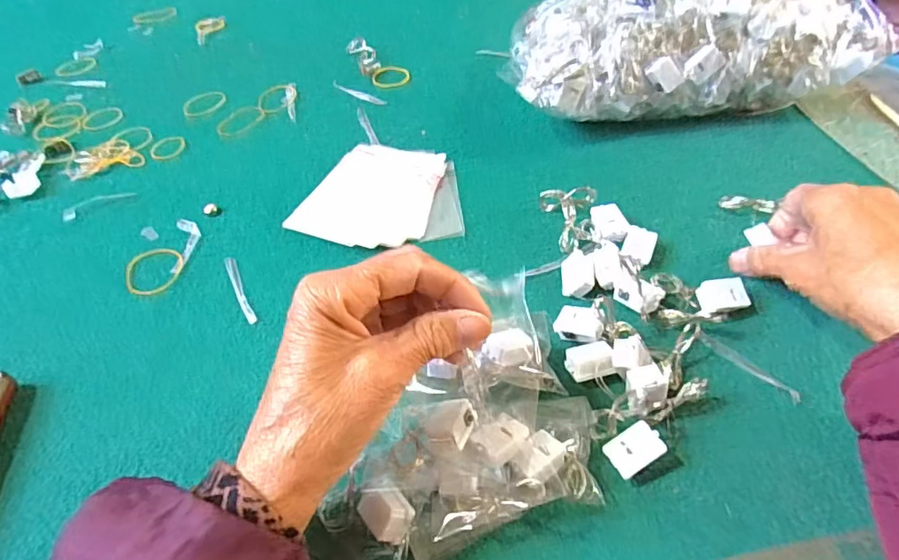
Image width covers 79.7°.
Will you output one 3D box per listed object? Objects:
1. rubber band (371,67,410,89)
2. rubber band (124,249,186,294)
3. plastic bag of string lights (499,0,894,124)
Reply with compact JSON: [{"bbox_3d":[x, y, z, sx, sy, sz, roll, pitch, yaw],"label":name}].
[{"bbox_3d":[-0.059,-0.205,0.543,0.038,0.005,0.035,-6,52,0],"label":"rubber band"},{"bbox_3d":[-0.218,-0.009,0.397,0.042,0.006,0.045,-3,52,3],"label":"rubber band"},{"bbox_3d":[0.190,-0.193,0.455,0.274,0.092,0.113,-3,52,3],"label":"plastic bag of string lights"}]

